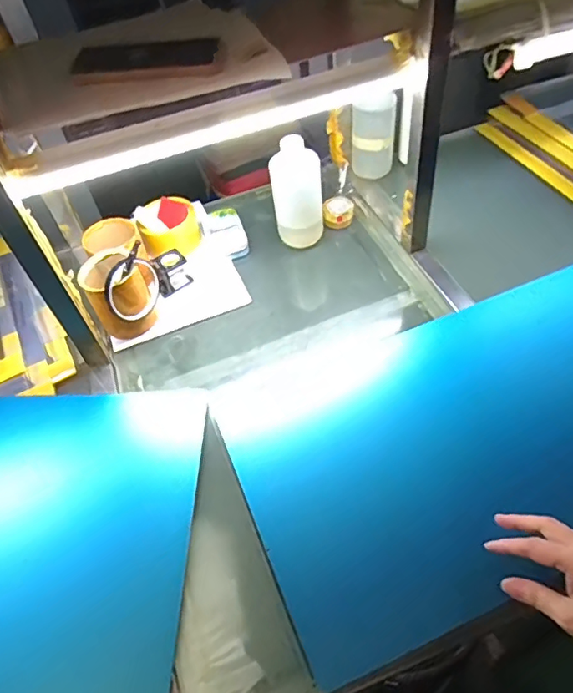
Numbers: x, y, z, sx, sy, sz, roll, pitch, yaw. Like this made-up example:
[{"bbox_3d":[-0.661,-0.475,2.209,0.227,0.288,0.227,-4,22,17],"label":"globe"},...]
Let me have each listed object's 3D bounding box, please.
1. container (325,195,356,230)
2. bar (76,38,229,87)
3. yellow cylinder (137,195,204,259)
[{"bbox_3d":[0.090,-0.227,0.863,0.049,0.038,0.048,-4,50,4],"label":"container"},{"bbox_3d":[-0.154,-0.320,0.574,0.167,0.019,0.060,-4,50,4],"label":"bar"},{"bbox_3d":[-0.189,-0.193,0.852,0.098,0.059,0.103,-26,54,-13],"label":"yellow cylinder"}]

